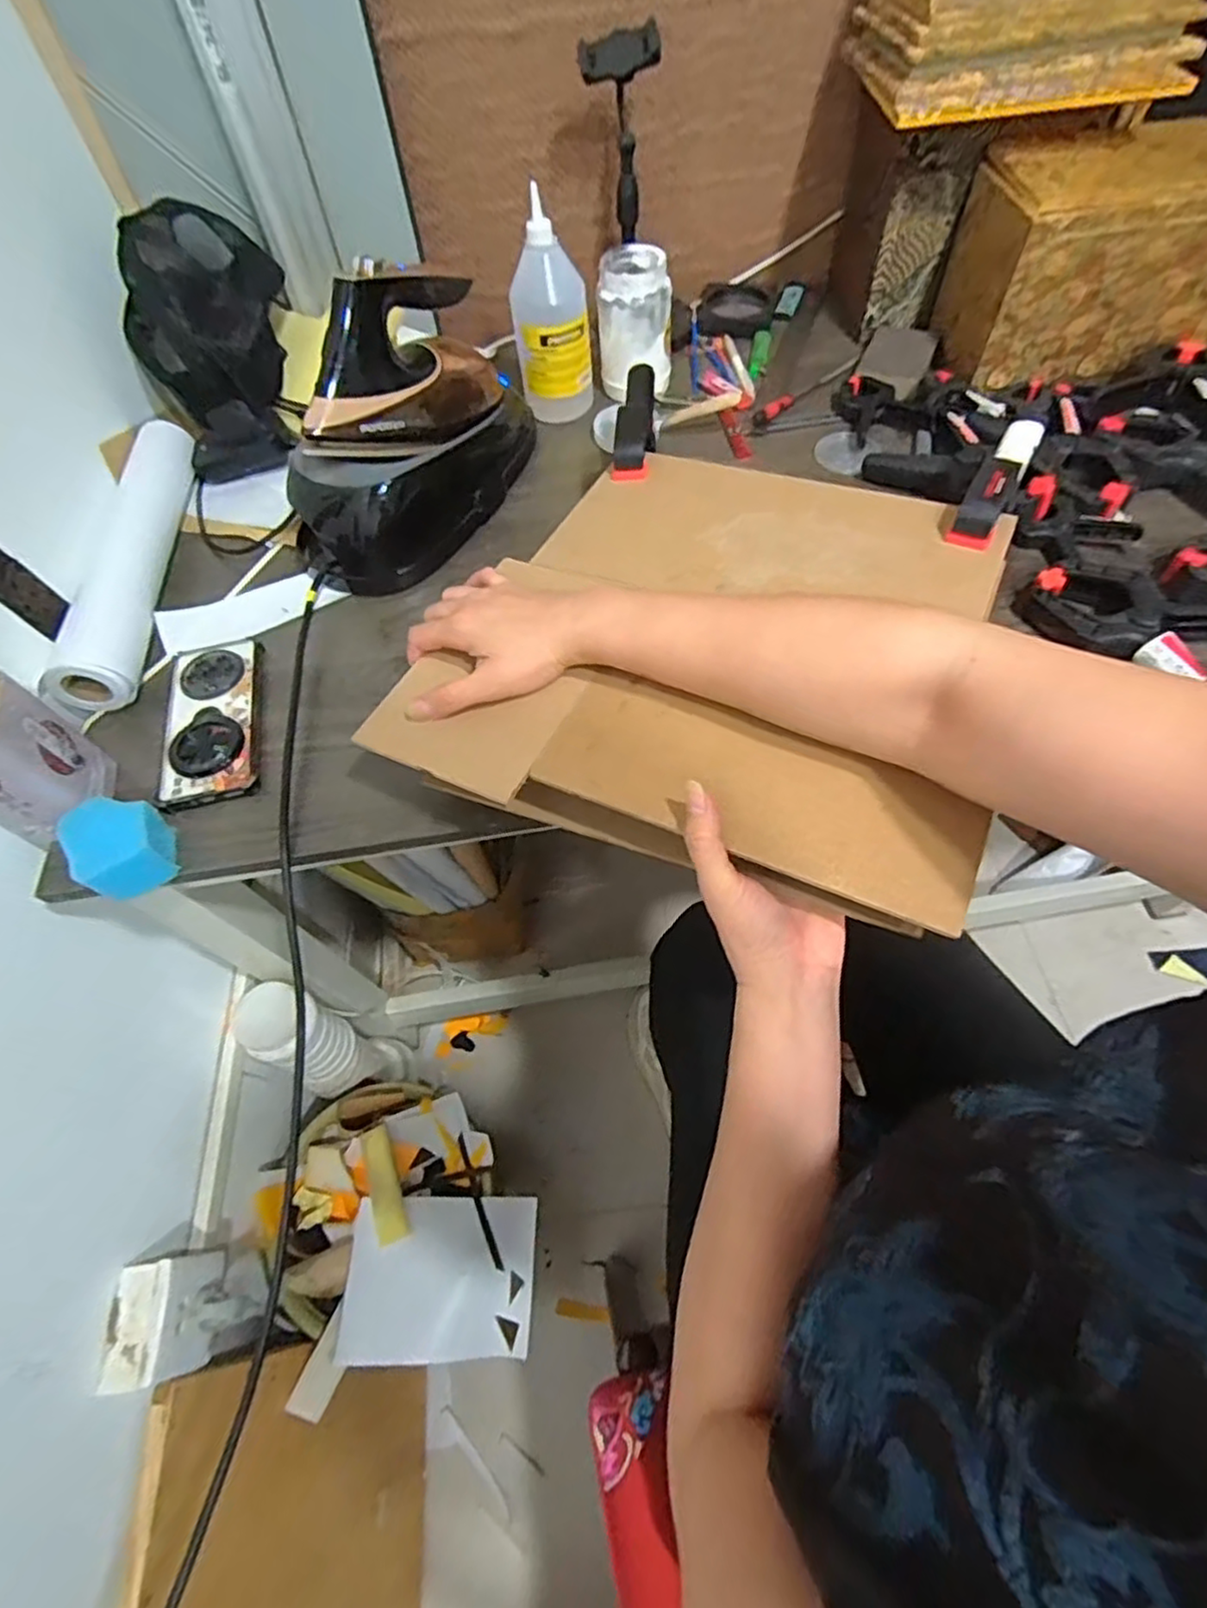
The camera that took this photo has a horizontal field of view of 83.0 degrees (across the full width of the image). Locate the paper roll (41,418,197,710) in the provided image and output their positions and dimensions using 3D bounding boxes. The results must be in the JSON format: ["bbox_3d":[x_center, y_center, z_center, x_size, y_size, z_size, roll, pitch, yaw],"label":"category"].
[{"bbox_3d":[-0.449,-0.242,0.649,0.063,0.064,0.351,-8,60,0],"label":"paper roll"}]

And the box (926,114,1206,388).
[{"bbox_3d":[0.484,-0.535,0.670,0.247,0.157,0.124,-4,60,2],"label":"box"}]

